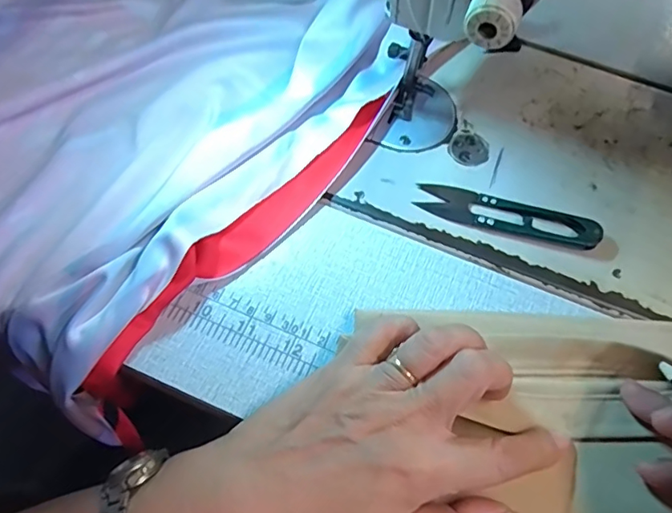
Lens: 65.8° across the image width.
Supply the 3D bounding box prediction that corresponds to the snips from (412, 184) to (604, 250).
[{"bbox_3d":[0.097,-0.024,0.294,0.100,0.010,0.023,14,64,3],"label":"snips"}]

